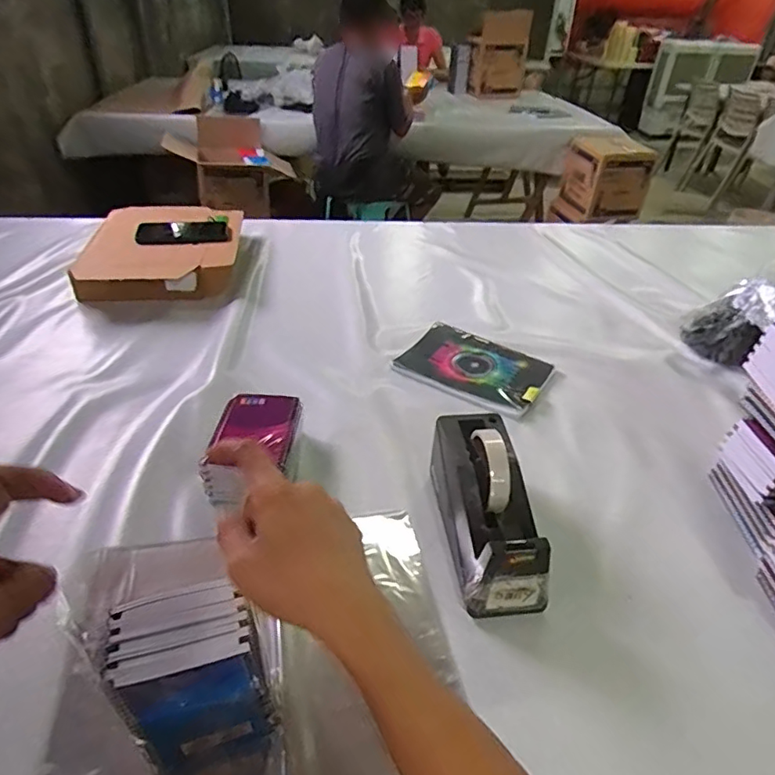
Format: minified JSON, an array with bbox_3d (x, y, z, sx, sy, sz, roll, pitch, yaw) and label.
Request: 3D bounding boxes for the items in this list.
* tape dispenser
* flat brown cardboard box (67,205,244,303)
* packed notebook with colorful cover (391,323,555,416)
[{"bbox_3d":[0.101,0.120,0.562,0.083,0.112,0.203,-4,39,-9],"label":"tape dispenser"},{"bbox_3d":[-0.435,-0.271,1.059,0.275,0.067,0.312,-2,39,-9],"label":"flat brown cardboard box"},{"bbox_3d":[0.139,-0.035,0.855,0.218,0.014,0.151,25,43,23],"label":"packed notebook with colorful cover"}]

